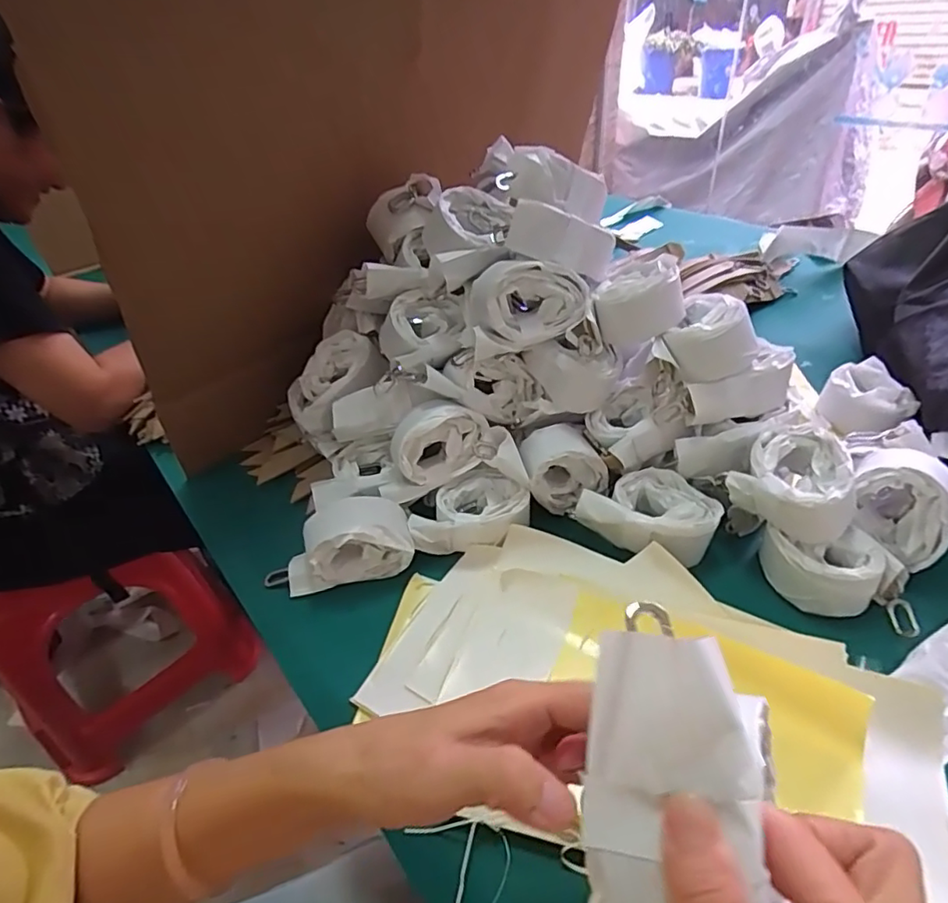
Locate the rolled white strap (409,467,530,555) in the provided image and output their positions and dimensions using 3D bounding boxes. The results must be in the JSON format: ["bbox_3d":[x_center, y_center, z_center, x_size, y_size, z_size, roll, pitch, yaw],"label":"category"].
[{"bbox_3d":[-0.004,0.057,0.531,0.110,0.041,0.067,-5,39,1],"label":"rolled white strap"}]

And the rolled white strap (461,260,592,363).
[{"bbox_3d":[0.046,-0.134,0.503,0.114,0.068,0.064,-4,39,1],"label":"rolled white strap"}]

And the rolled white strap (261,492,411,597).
[{"bbox_3d":[-0.125,0.084,0.504,0.137,0.063,0.055,-8,39,-4],"label":"rolled white strap"}]

